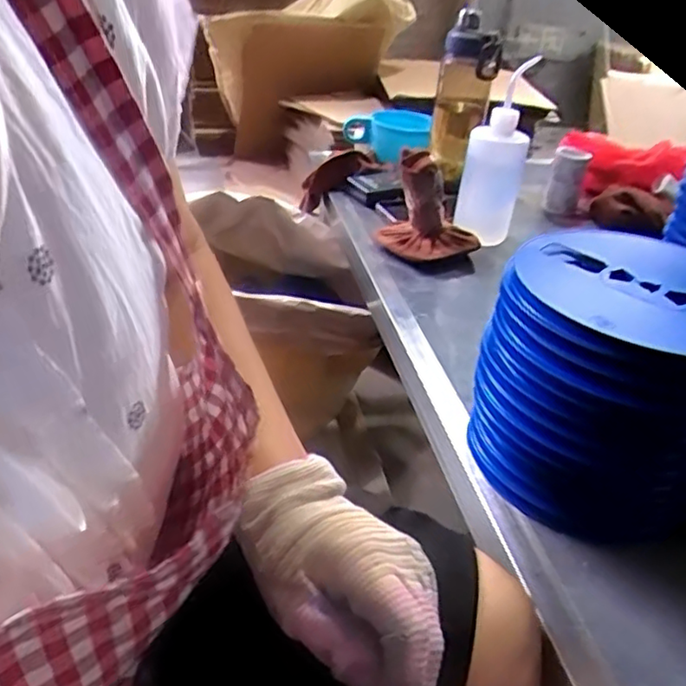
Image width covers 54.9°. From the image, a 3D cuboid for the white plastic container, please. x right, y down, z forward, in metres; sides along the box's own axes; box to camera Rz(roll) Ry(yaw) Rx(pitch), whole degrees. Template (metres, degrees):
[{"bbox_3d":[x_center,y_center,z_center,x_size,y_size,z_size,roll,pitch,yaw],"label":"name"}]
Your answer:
[{"bbox_3d":[0.206,-0.256,0.891,0.078,0.235,0.085,10,33,6],"label":"white plastic container"}]

